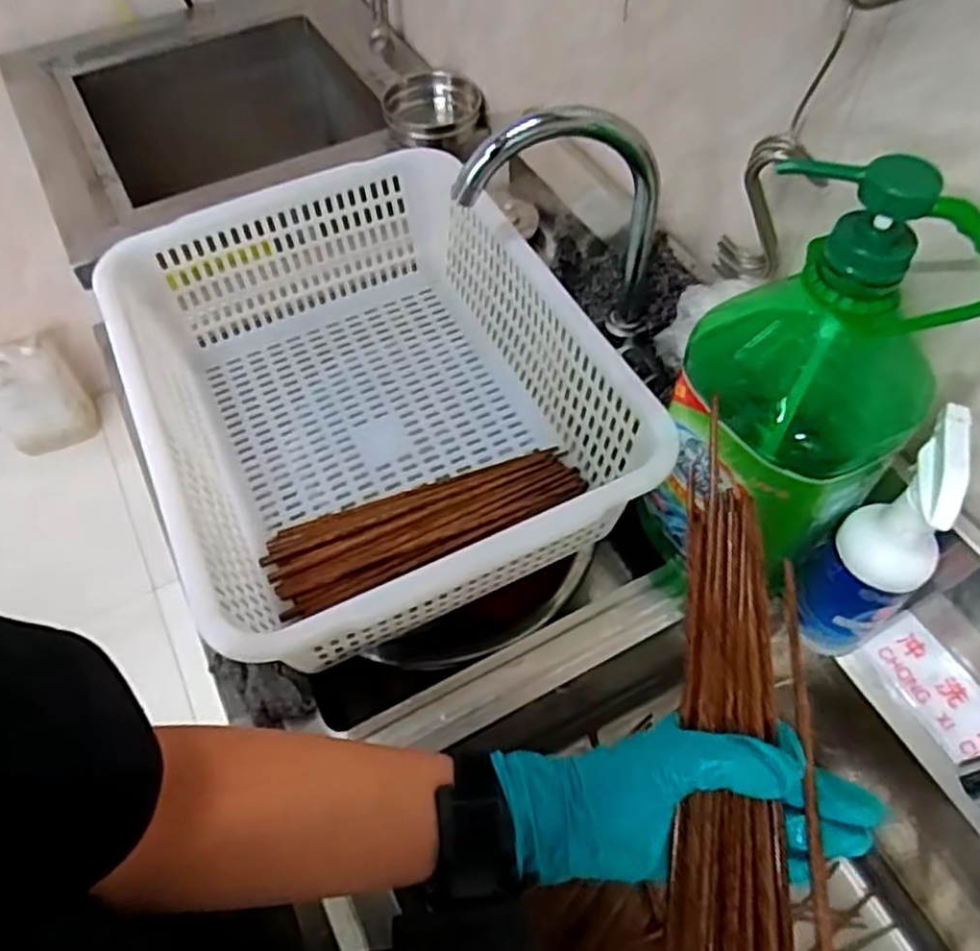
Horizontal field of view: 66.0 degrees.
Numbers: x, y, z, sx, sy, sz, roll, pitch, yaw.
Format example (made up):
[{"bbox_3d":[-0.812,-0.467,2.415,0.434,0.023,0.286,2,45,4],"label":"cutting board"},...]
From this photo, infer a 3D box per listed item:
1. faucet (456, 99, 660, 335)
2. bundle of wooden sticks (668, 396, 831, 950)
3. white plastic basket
[{"bbox_3d":[0.064,-0.216,0.680,0.179,0.237,0.036,-9,57,-5],"label":"faucet"},{"bbox_3d":[0.131,0.143,0.383,0.071,0.029,0.327,1,80,2],"label":"bundle of wooden sticks"},{"bbox_3d":[-0.103,-0.066,0.689,0.359,0.150,0.455,-22,59,-13],"label":"white plastic basket"}]

